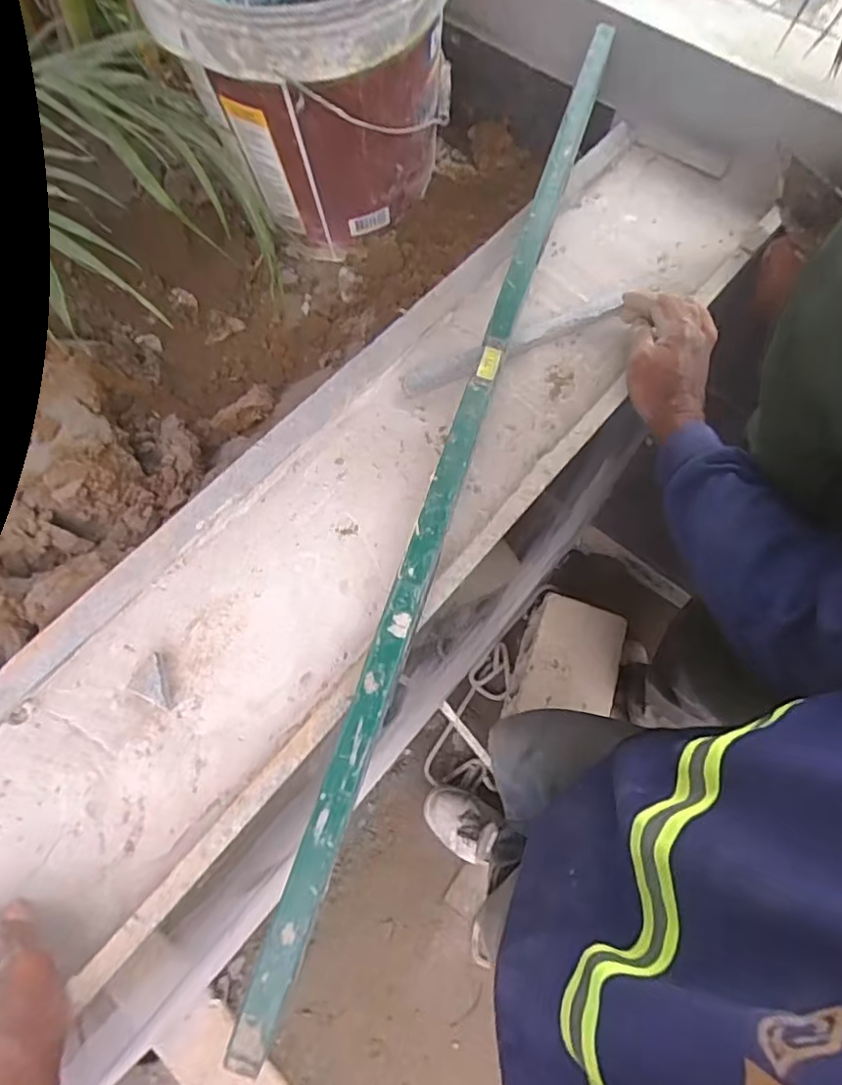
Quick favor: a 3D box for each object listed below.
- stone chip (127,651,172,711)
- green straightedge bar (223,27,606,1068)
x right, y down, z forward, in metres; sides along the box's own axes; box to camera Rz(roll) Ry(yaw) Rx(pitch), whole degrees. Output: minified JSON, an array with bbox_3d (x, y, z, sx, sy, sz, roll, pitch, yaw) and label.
[{"bbox_3d":[-0.210,0.111,0.473,0.036,0.018,0.033,26,70,10],"label":"stone chip"},{"bbox_3d":[0.049,-0.122,0.481,0.026,0.023,0.928,17,69,7],"label":"green straightedge bar"}]

